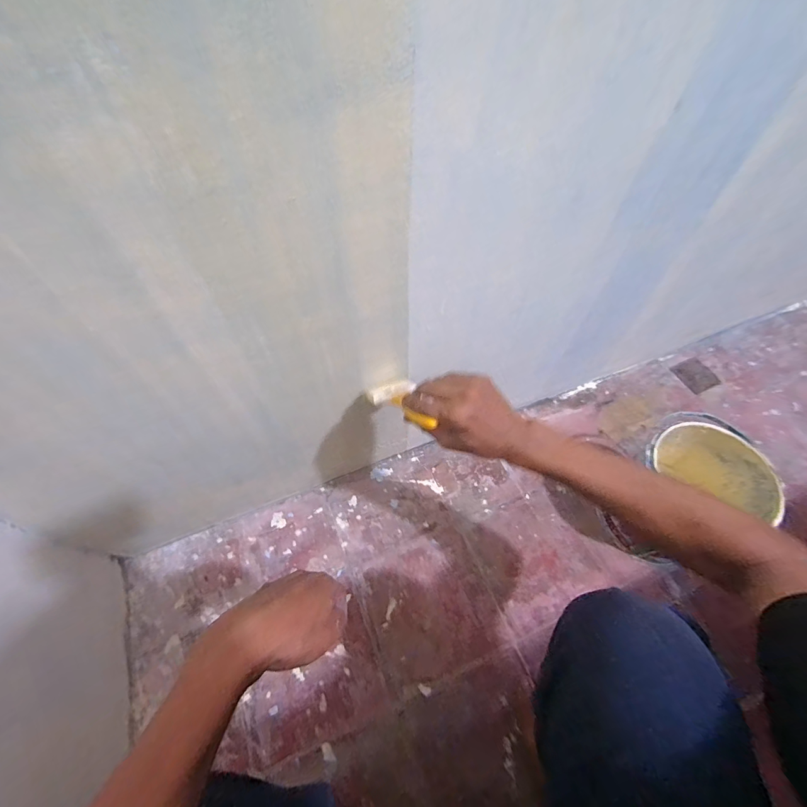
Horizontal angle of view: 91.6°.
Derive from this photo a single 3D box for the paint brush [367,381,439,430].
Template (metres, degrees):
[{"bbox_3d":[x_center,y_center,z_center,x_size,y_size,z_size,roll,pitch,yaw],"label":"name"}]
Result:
[{"bbox_3d":[0.001,0.001,0.459,0.056,0.020,0.141,-19,22,-12],"label":"paint brush"}]

